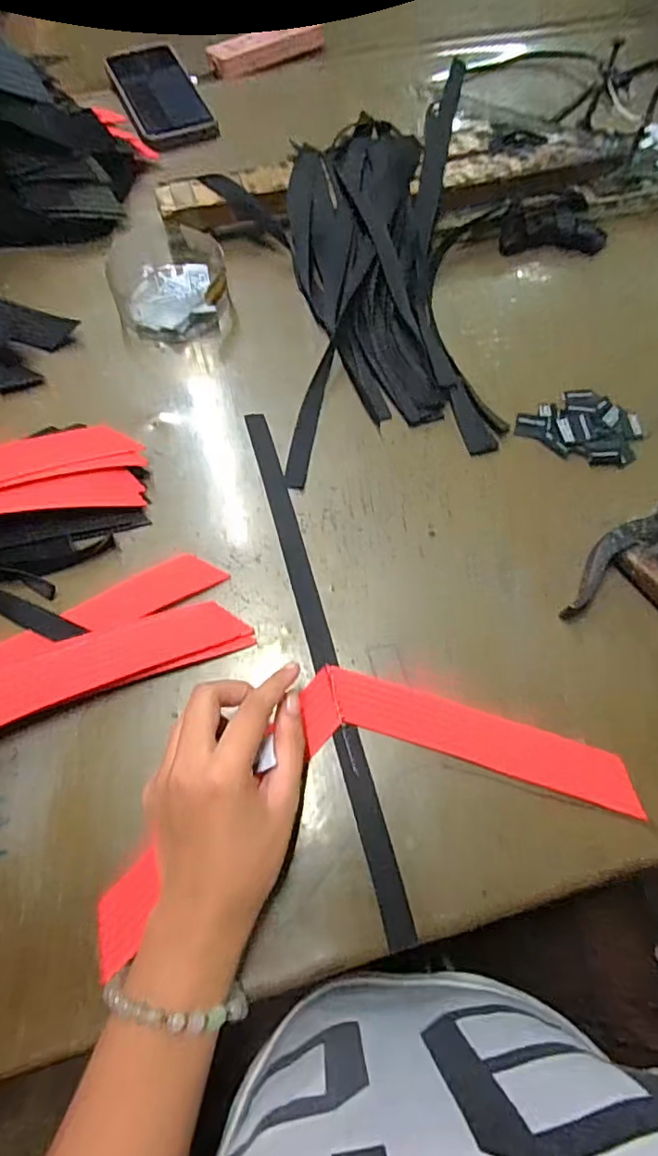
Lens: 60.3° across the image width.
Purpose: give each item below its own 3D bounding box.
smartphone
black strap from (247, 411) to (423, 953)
[{"bbox_3d":[-0.185,-0.527,0.613,0.082,0.013,0.180,-22,69,-10],"label":"smartphone"},{"bbox_3d":[-0.007,0.038,0.384,0.018,0.004,0.371,-14,68,-7],"label":"black strap"}]

